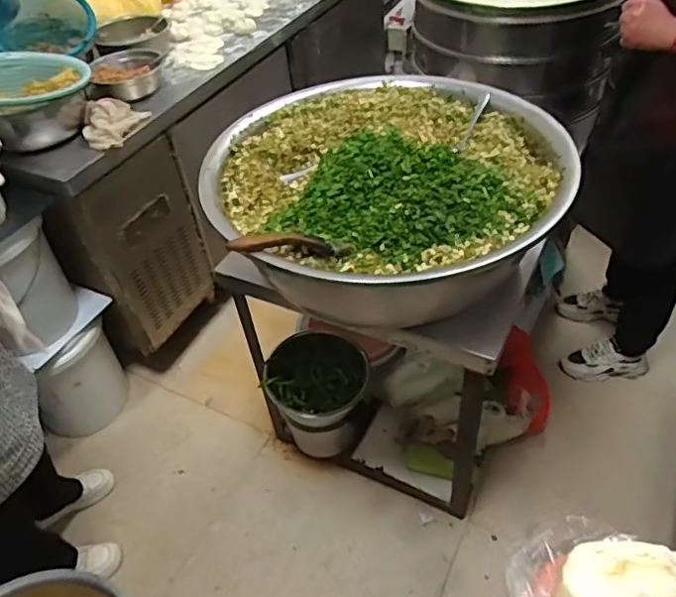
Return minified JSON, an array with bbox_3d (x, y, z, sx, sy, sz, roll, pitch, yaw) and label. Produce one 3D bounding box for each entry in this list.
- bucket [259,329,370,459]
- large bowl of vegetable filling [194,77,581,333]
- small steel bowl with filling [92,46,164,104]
[{"bbox_3d":[-0.054,0.270,1.476,0.231,0.303,0.210,-3,45,3],"label":"bucket"},{"bbox_3d":[0.086,-0.229,1.097,0.638,0.256,0.637,-3,45,3],"label":"large bowl of vegetable filling"},{"bbox_3d":[-0.572,-0.617,1.567,0.182,0.083,0.151,-12,45,-6],"label":"small steel bowl with filling"}]

